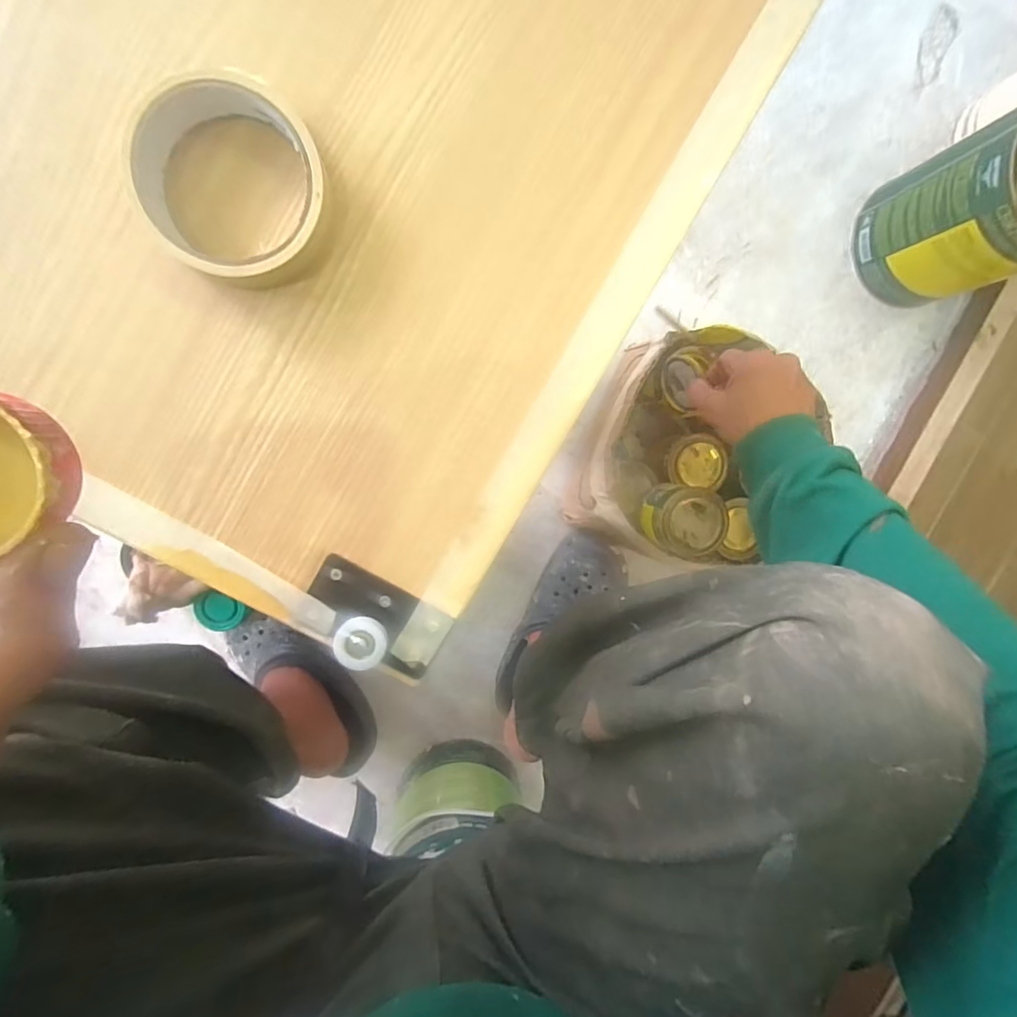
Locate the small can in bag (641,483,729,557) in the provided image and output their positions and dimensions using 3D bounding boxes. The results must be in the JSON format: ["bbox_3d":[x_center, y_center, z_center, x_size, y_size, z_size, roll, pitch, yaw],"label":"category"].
[{"bbox_3d":[0.185,0.010,0.562,0.072,0.074,0.068,5,96,-7],"label":"small can in bag"}]

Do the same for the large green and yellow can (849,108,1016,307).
[{"bbox_3d":[0.527,-0.331,0.573,0.153,0.242,0.143,-1,97,-5],"label":"large green and yellow can"}]

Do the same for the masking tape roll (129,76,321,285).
[{"bbox_3d":[-0.138,-0.161,0.264,0.085,0.030,0.088,-1,97,-5],"label":"masking tape roll"}]

